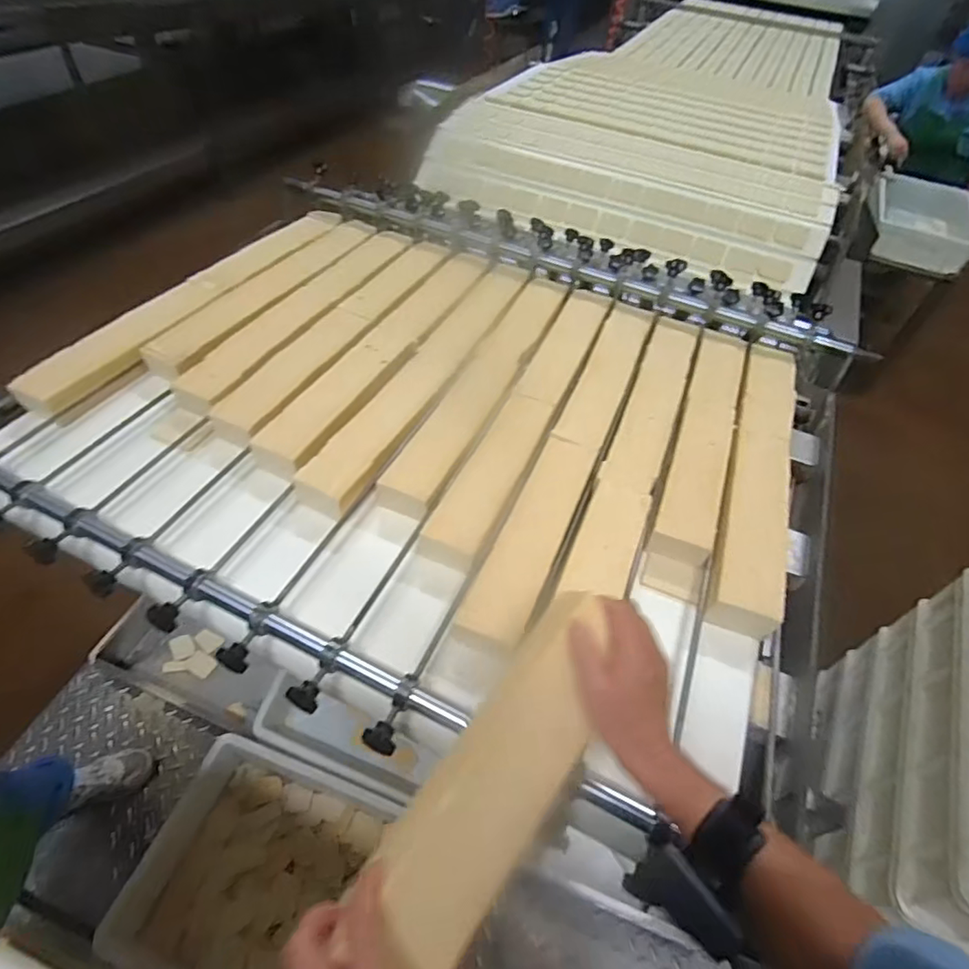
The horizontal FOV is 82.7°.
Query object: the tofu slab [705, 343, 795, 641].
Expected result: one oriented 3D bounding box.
[{"bbox_3d":[0.405,-0.025,0.818,0.090,0.046,0.622,20,50,11],"label":"tofu slab"}]

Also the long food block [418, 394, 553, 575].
[{"bbox_3d":[0.018,-0.014,0.795,0.084,0.060,0.316,23,51,13],"label":"long food block"}]

